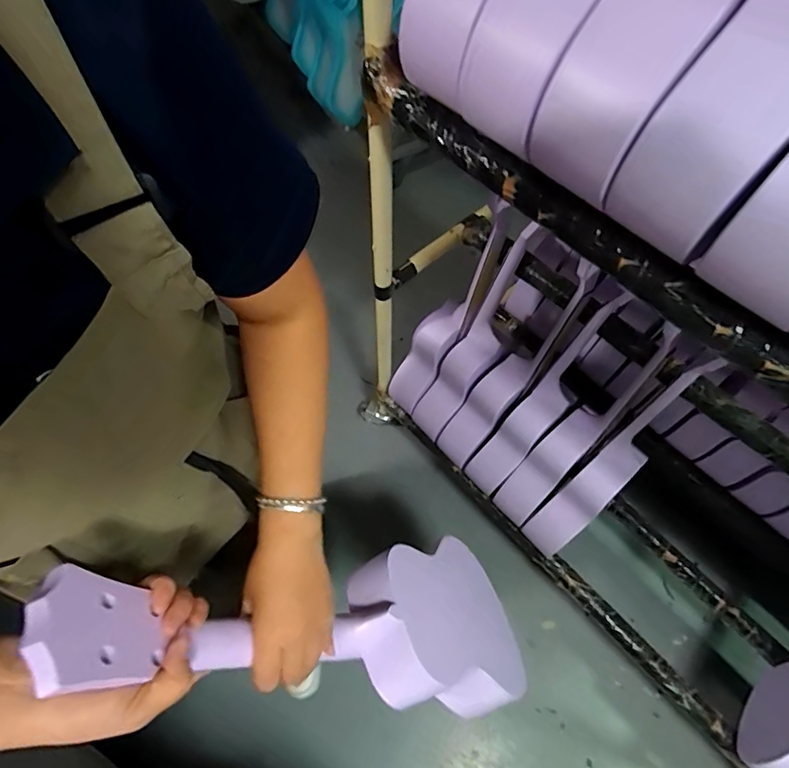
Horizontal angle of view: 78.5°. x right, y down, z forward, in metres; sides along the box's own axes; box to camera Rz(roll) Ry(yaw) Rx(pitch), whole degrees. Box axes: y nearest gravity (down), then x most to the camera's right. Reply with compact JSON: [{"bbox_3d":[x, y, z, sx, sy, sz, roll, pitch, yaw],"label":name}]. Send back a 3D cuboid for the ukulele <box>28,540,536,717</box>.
[{"bbox_3d":[-0.041,0.222,0.454,0.092,0.543,0.174,-18,58,31],"label":"ukulele"}]

